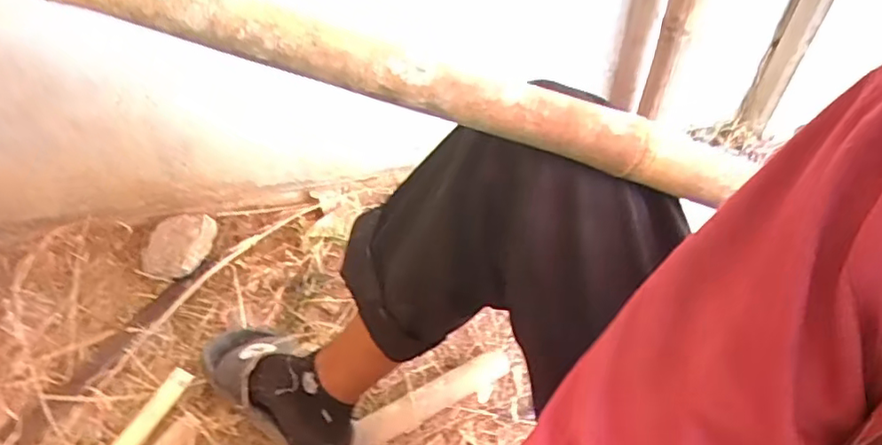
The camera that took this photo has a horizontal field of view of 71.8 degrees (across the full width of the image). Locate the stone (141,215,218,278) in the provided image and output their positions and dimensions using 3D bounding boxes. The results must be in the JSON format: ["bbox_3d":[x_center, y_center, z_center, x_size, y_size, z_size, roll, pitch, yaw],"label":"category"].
[{"bbox_3d":[-0.388,0.032,0.894,0.097,0.039,0.118,13,50,9],"label":"stone"}]

